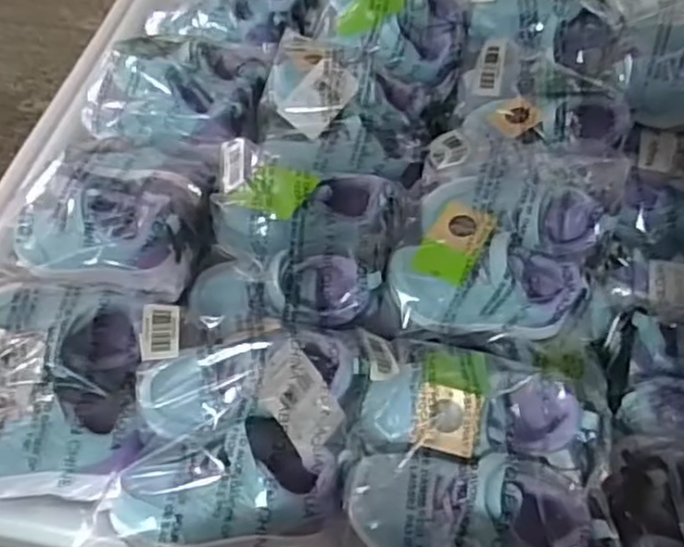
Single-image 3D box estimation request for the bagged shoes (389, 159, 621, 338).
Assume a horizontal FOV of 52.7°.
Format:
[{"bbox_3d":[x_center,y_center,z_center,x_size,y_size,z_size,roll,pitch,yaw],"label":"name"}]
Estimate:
[{"bbox_3d":[0.142,-0.035,0.598,0.199,0.090,0.149,-1,56,-6],"label":"bagged shoes"}]

